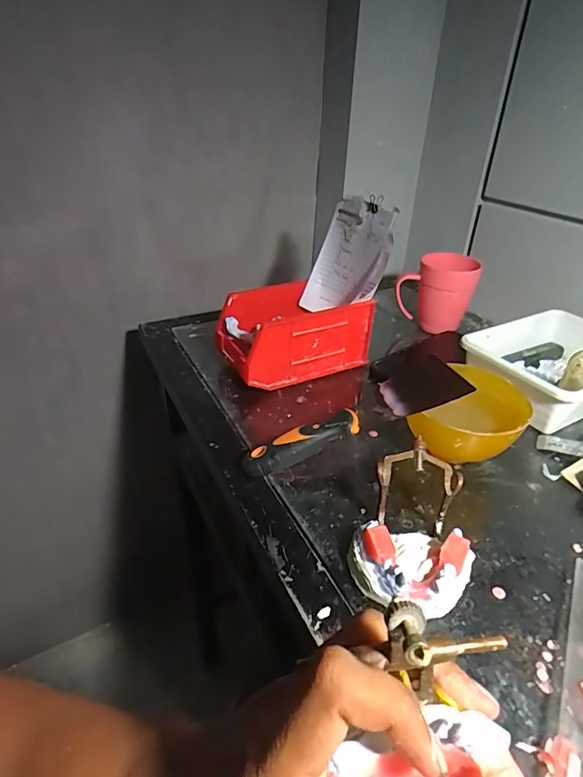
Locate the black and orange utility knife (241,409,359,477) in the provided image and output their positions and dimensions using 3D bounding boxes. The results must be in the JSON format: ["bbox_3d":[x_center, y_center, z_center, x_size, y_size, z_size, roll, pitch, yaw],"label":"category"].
[{"bbox_3d":[0.008,0.050,0.412,0.109,0.019,0.023,-25,36,0],"label":"black and orange utility knife"}]

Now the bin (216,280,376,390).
[{"bbox_3d":[0.002,-0.067,0.560,0.166,0.091,0.089,-15,37,-24],"label":"bin"}]

